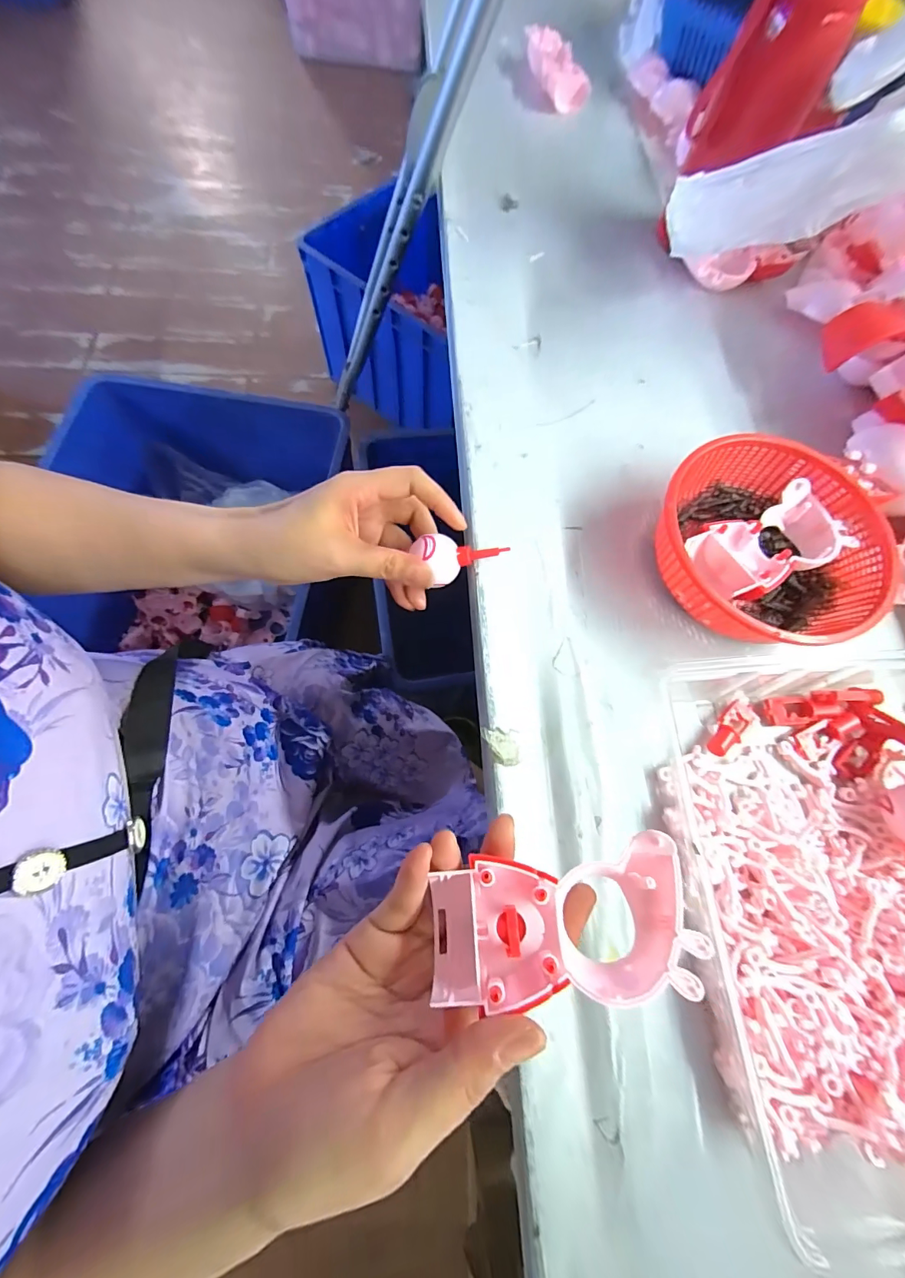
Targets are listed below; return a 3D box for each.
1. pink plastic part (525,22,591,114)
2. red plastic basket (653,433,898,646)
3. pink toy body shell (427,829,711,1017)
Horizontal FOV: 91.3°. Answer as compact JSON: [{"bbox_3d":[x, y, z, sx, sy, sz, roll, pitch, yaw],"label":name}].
[{"bbox_3d":[0.111,-0.605,0.471,0.053,0.028,0.104,-5,71,-4],"label":"pink plastic part"},{"bbox_3d":[0.196,-0.058,0.278,0.148,0.044,0.135,1,71,-2],"label":"red plastic basket"},{"bbox_3d":[0.043,0.115,0.177,0.102,0.027,0.053,-12,72,5],"label":"pink toy body shell"}]

